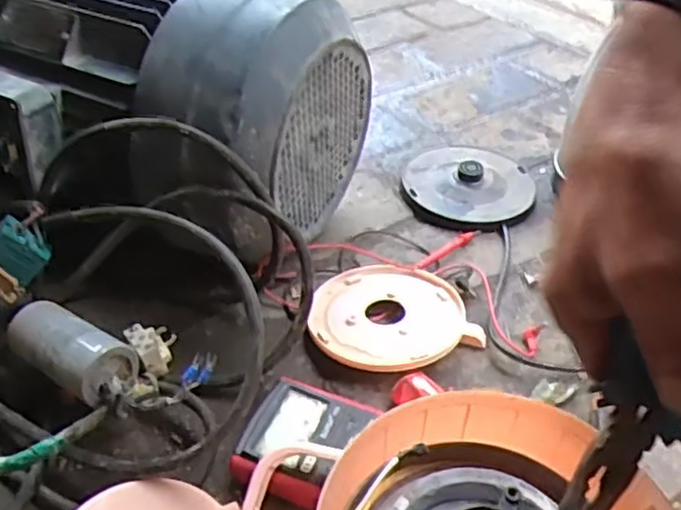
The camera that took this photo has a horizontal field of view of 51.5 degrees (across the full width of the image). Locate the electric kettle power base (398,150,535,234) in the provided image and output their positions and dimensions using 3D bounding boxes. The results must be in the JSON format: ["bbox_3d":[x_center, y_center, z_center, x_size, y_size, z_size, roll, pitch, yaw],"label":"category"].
[{"bbox_3d":[0.146,-0.081,0.804,0.145,0.033,0.150,8,41,7],"label":"electric kettle power base"}]

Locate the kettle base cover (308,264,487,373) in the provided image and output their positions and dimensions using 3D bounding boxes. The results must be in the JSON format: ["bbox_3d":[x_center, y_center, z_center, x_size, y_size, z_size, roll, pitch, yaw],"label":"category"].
[{"bbox_3d":[0.048,0.055,0.639,0.146,0.029,0.137,0,40,-3],"label":"kettle base cover"}]

